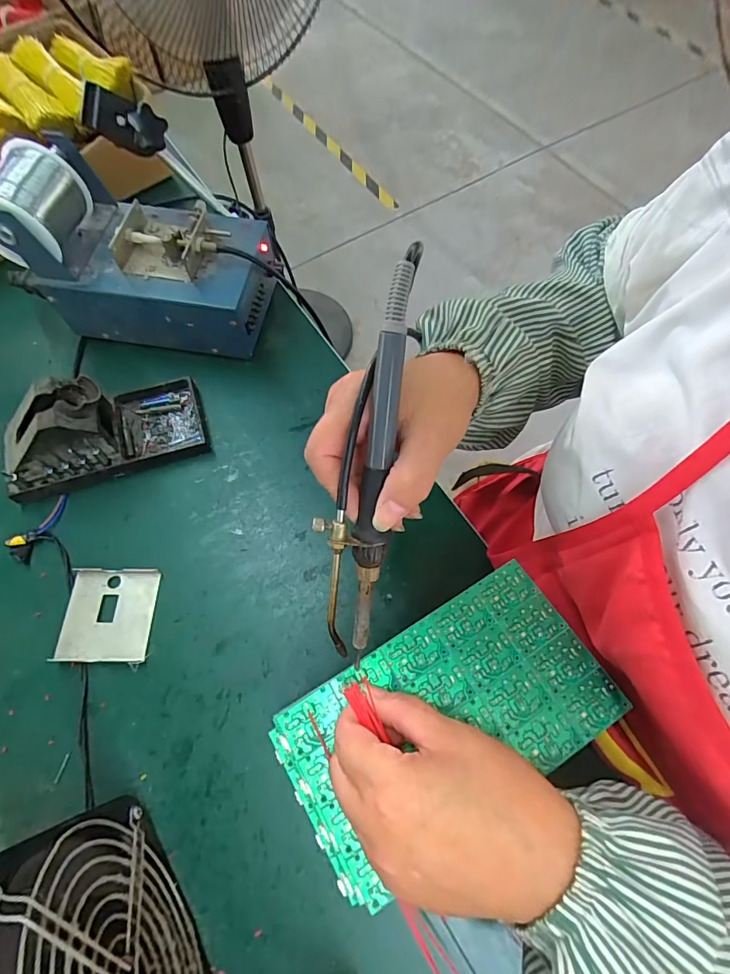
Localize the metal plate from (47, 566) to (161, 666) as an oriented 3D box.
[{"bbox_3d":[-0.194,0.096,0.341,0.062,0.012,0.068,-2,66,-1],"label":"metal plate"}]

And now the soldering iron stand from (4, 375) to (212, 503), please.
[{"bbox_3d":[-0.225,-0.056,0.376,0.162,0.070,0.080,-16,67,-7],"label":"soldering iron stand"}]

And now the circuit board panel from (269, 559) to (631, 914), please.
[{"bbox_3d":[0.046,0.130,0.259,0.182,0.008,0.103,-30,68,-9],"label":"circuit board panel"}]

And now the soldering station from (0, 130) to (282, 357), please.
[{"bbox_3d":[-0.199,-0.217,0.411,0.217,0.125,0.122,9,66,4],"label":"soldering station"}]

